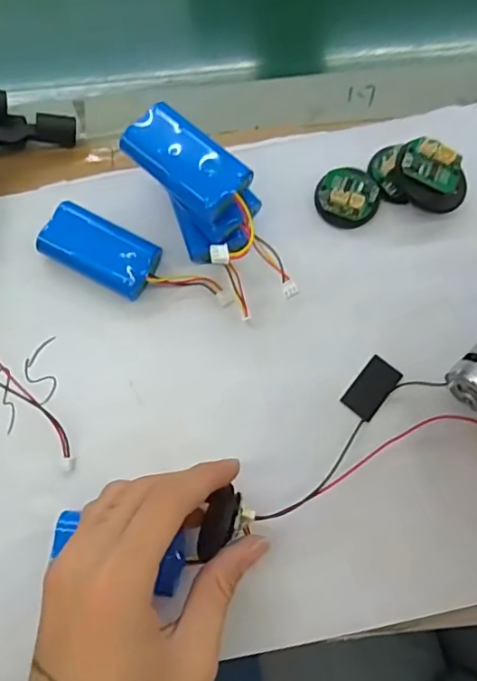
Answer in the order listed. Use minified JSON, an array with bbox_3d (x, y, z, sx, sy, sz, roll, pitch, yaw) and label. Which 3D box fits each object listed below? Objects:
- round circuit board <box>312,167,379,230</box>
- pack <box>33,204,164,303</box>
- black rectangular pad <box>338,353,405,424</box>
[{"bbox_3d":[0.067,-0.089,0.321,0.037,0.015,0.037,0,79,0],"label":"round circuit board"},{"bbox_3d":[-0.082,-0.053,0.311,0.068,0.019,0.036,28,80,5],"label":"pack"},{"bbox_3d":[0.077,0.027,0.303,0.020,0.004,0.035,39,82,7],"label":"black rectangular pad"}]

